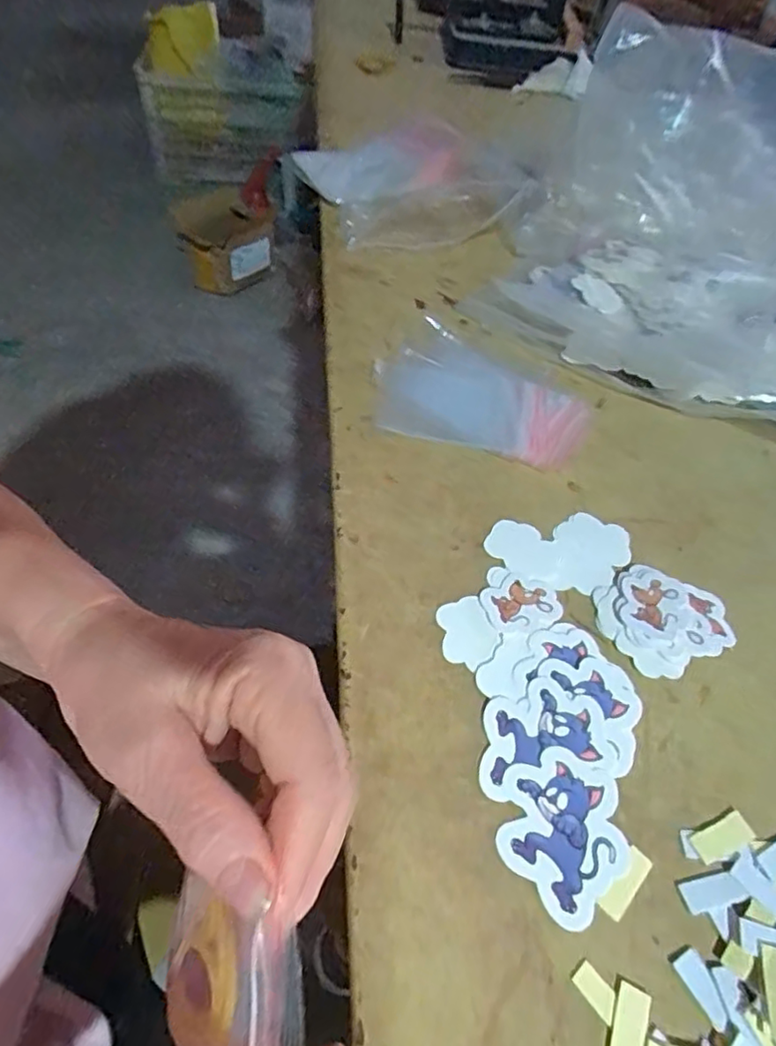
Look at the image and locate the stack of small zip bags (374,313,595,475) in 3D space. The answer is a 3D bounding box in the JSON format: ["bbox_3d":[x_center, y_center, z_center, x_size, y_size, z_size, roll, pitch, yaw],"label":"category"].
[{"bbox_3d":[0.058,-0.078,0.394,0.134,0.013,0.096,29,55,16],"label":"stack of small zip bags"}]

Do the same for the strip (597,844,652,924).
[{"bbox_3d":[0.095,0.143,0.241,0.010,0.004,0.029,41,58,19],"label":"strip"}]

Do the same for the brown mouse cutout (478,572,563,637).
[{"bbox_3d":[0.069,0.041,0.315,0.039,0.004,0.032,-24,58,-22],"label":"brown mouse cutout"}]

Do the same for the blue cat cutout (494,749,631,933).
[{"bbox_3d":[0.073,0.125,0.251,0.056,0.004,0.053,-34,62,-28],"label":"blue cat cutout"}]

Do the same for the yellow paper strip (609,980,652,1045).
[{"bbox_3d":[0.084,0.177,0.210,0.011,0.004,0.028,24,53,13],"label":"yellow paper strip"}]

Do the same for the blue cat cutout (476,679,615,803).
[{"bbox_3d":[0.067,0.095,0.273,0.061,0.005,0.043,-9,53,-12],"label":"blue cat cutout"}]

